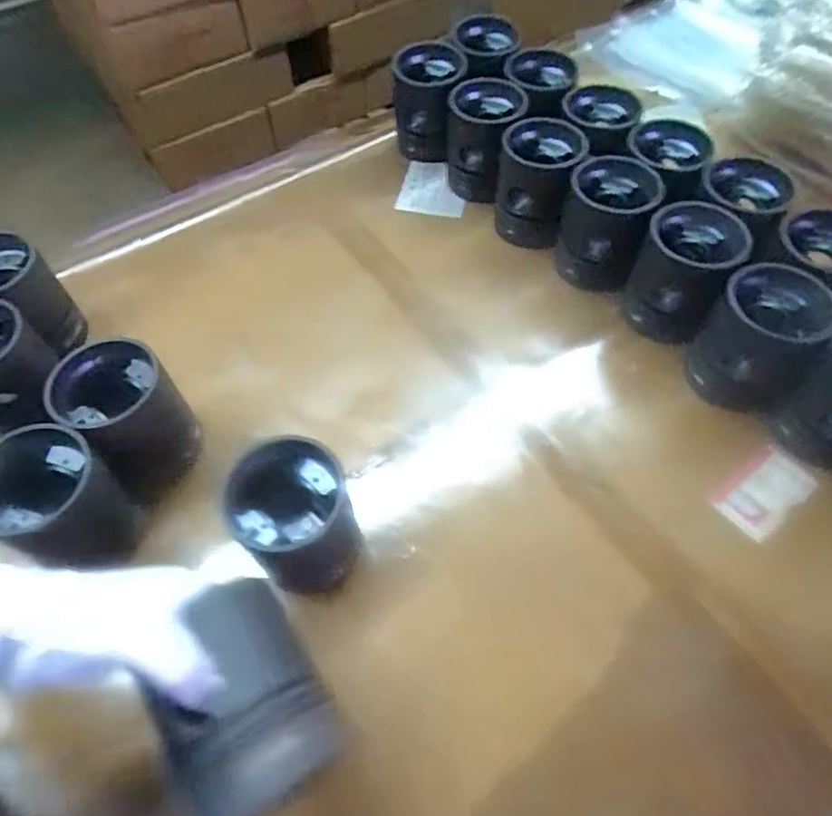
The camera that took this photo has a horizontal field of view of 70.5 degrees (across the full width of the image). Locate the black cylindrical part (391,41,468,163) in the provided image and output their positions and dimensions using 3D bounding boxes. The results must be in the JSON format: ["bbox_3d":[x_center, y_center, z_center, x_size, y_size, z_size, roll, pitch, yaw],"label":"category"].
[{"bbox_3d":[0.018,-0.403,0.781,0.090,0.108,0.109,2,57,4],"label":"black cylindrical part"}]

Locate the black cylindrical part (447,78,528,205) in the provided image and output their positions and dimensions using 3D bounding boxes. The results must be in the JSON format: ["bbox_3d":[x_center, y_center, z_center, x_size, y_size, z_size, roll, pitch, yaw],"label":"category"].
[{"bbox_3d":[0.085,-0.329,0.738,0.093,0.108,0.099,-1,57,2],"label":"black cylindrical part"}]

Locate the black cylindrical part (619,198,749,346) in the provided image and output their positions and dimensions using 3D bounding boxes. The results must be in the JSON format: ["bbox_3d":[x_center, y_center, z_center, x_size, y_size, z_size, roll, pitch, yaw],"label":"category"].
[{"bbox_3d":[0.273,-0.140,0.604,0.092,0.097,0.102,32,64,21],"label":"black cylindrical part"}]

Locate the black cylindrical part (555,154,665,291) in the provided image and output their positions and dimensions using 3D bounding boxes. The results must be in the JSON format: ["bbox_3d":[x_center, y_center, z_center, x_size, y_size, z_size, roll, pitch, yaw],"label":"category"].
[{"bbox_3d":[0.207,-0.200,0.643,0.086,0.097,0.093,-1,57,2],"label":"black cylindrical part"}]

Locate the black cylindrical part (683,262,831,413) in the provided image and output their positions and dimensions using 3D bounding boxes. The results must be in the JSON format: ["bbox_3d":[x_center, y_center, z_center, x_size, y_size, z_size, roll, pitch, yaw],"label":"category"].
[{"bbox_3d":[0.324,-0.066,0.556,0.092,0.111,0.091,-1,57,2],"label":"black cylindrical part"}]

